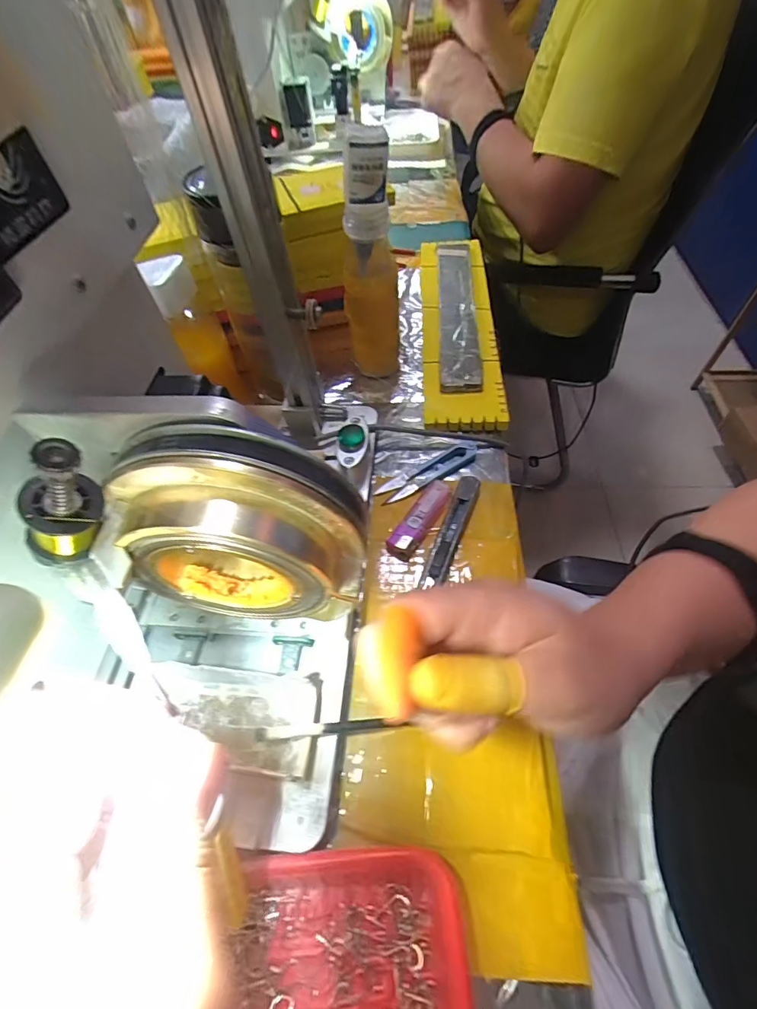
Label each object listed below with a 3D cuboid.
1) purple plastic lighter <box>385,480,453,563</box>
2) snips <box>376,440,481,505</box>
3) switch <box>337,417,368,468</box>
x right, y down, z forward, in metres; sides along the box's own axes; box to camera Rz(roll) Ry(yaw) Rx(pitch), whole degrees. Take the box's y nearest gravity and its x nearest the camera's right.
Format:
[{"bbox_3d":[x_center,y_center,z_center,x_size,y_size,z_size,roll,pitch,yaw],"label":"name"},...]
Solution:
[{"bbox_3d":[0.035,0.013,0.380,0.024,0.014,0.083,27,62,20],"label":"purple plastic lighter"},{"bbox_3d":[0.047,-0.031,0.412,0.105,0.013,0.027,-27,59,-15],"label":"snips"},{"bbox_3d":[-0.022,-0.057,0.382,0.026,0.012,0.055,4,56,6],"label":"switch"}]

